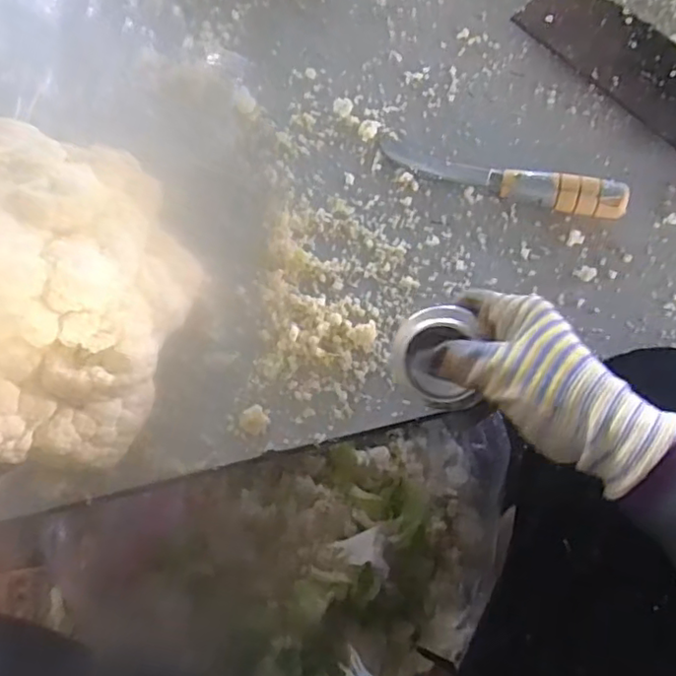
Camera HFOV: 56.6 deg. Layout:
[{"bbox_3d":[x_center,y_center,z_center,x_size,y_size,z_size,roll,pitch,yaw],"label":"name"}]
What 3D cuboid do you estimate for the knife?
[{"bbox_3d":[0.116,-0.113,0.450,0.172,0.015,0.026,14,74,15],"label":"knife"}]

